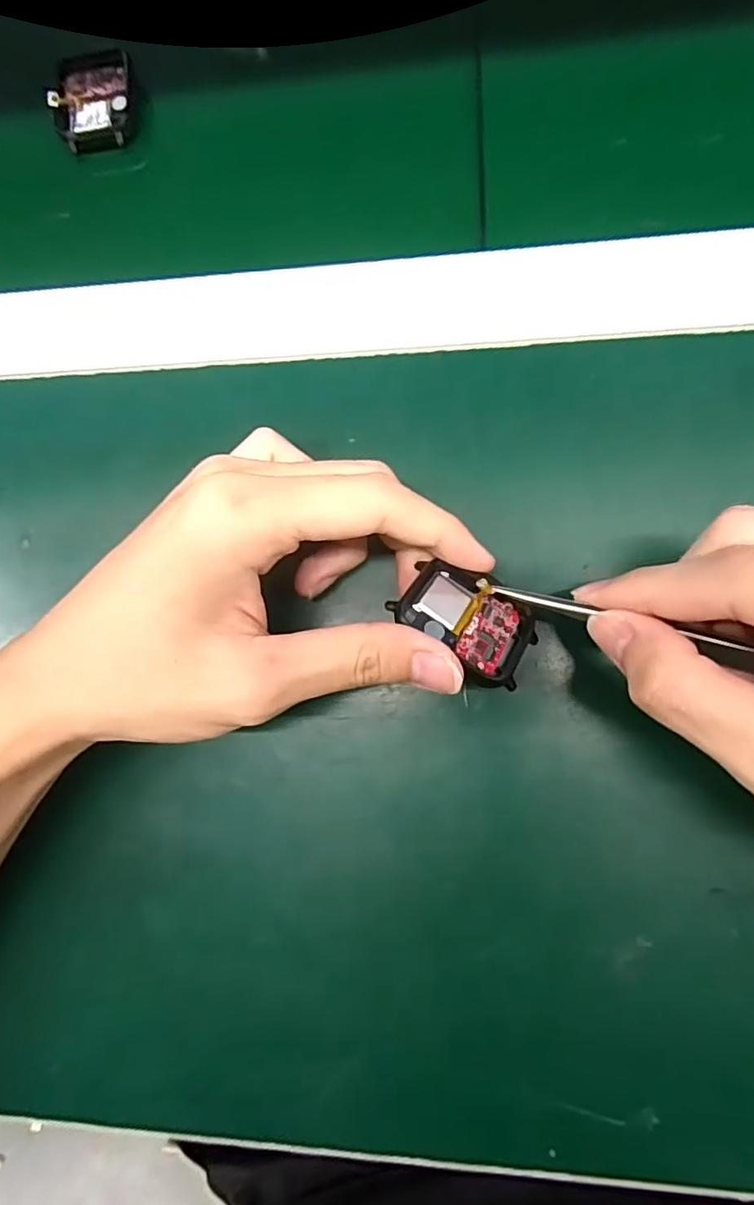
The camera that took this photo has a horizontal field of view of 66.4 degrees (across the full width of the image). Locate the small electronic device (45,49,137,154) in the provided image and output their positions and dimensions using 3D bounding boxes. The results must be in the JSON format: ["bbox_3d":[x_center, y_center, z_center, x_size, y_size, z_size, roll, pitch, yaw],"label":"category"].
[{"bbox_3d":[-0.130,-0.230,0.264,0.039,0.011,0.042,-10,82,5],"label":"small electronic device"}]

